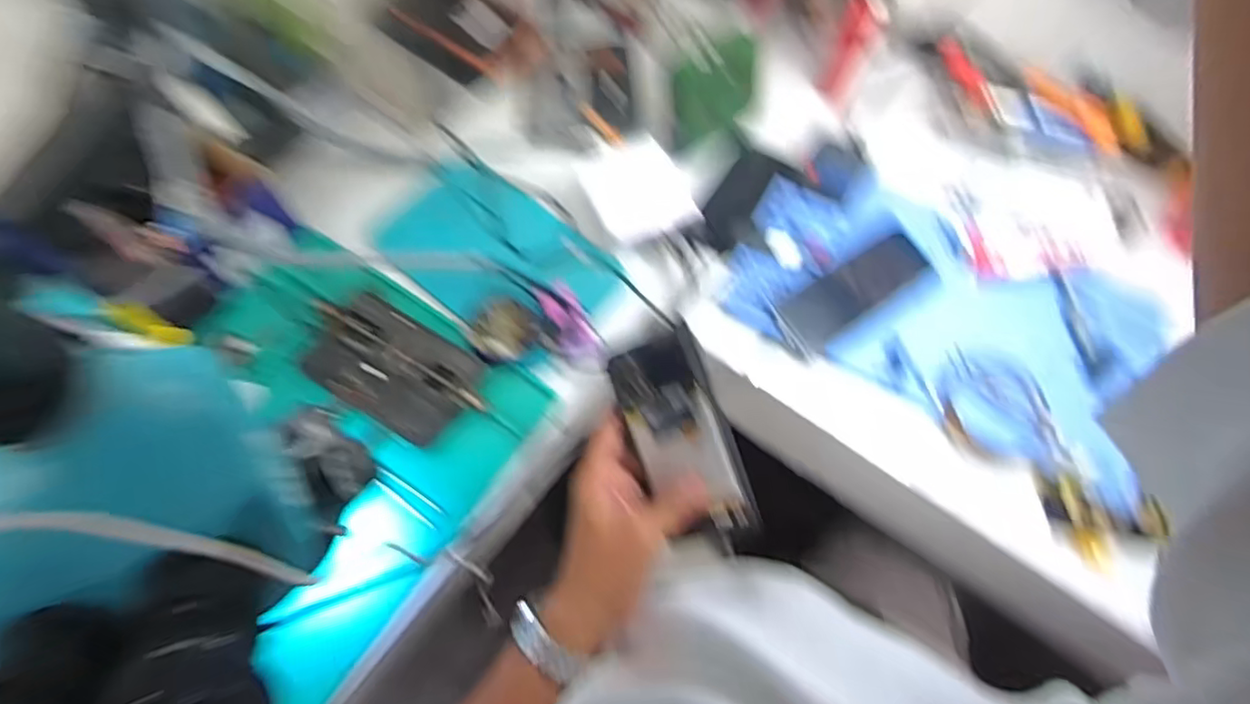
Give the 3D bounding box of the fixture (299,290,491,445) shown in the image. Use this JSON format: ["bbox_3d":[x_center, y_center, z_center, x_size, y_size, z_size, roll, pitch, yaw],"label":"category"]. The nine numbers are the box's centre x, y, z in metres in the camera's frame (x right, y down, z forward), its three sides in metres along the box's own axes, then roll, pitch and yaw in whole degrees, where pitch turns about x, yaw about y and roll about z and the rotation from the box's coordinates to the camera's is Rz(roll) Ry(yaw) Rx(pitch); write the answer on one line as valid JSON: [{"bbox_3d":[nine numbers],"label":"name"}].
[{"bbox_3d":[-0.196,0.011,0.525,0.152,0.018,0.088,29,68,10],"label":"fixture"}]

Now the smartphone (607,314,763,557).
[{"bbox_3d":[0.043,0.067,0.451,0.072,0.006,0.159,-21,88,16],"label":"smartphone"}]

